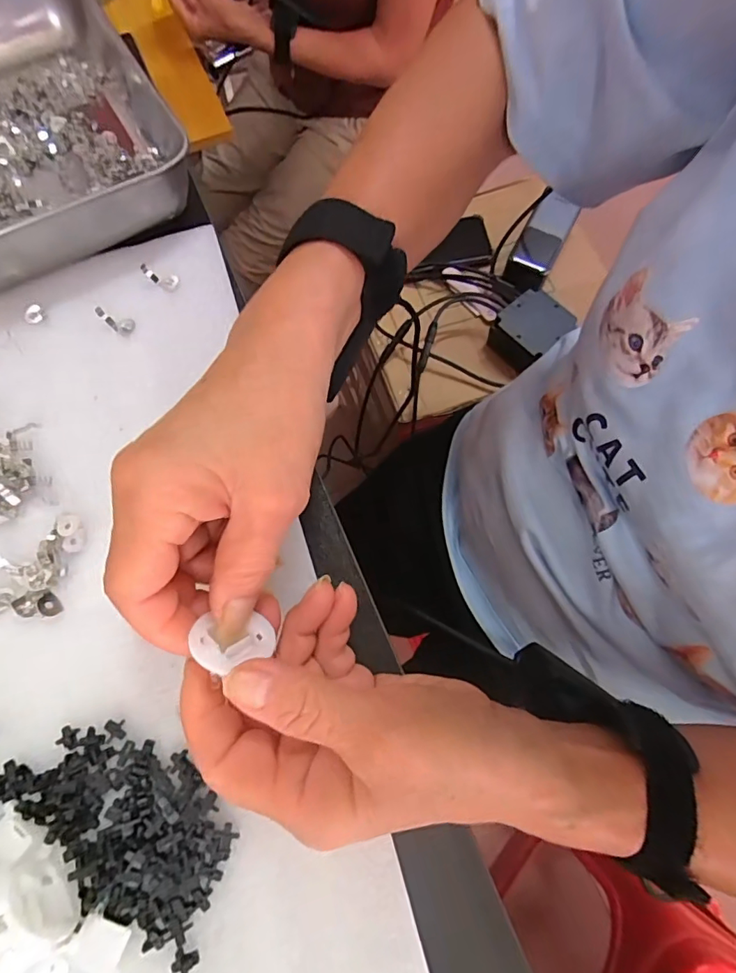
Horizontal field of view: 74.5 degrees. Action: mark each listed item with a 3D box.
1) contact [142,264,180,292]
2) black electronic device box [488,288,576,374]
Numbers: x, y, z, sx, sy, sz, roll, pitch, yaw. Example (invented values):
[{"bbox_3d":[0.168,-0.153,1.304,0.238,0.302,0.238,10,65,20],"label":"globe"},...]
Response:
[{"bbox_3d":[-0.131,-0.132,0.305,0.023,0.006,0.011,22,70,-19],"label":"contact"},{"bbox_3d":[0.191,-0.184,0.583,0.081,0.055,0.071,-39,76,-12],"label":"black electronic device box"}]

